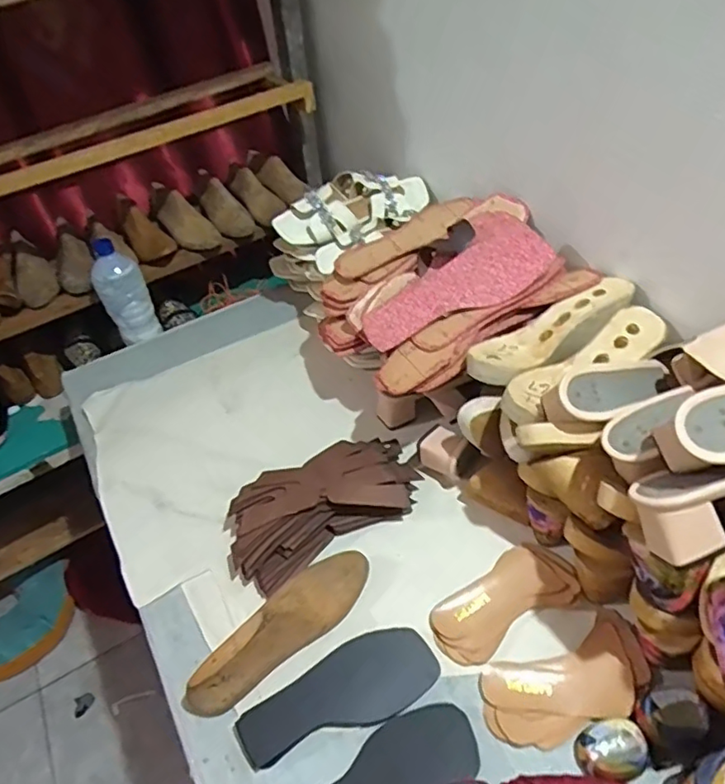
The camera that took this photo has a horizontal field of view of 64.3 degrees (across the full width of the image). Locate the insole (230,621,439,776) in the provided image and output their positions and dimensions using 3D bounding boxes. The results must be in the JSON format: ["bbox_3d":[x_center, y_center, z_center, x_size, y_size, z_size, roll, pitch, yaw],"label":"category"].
[{"bbox_3d":[-0.024,0.323,0.611,0.212,0.007,0.082,-26,62,-12],"label":"insole"}]

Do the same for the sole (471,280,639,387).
[{"bbox_3d":[0.227,-0.076,0.709,0.223,0.059,0.086,-20,47,-11],"label":"sole"}]

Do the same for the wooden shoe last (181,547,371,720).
[{"bbox_3d":[-0.091,0.260,0.649,0.070,0.072,0.238,30,54,30],"label":"wooden shoe last"}]

